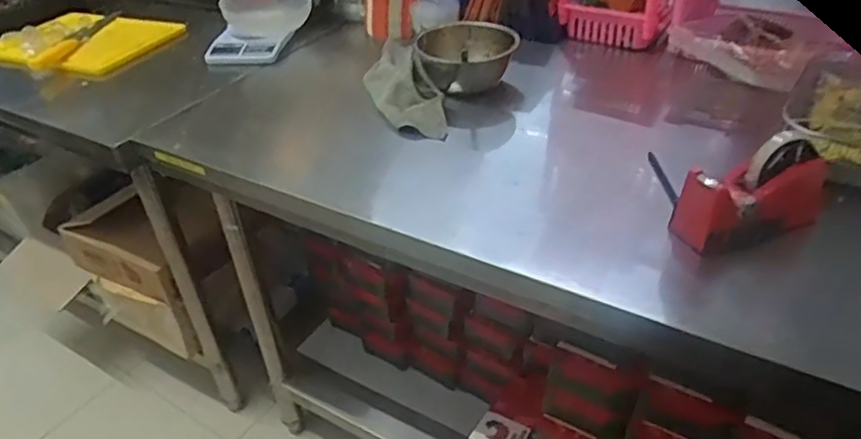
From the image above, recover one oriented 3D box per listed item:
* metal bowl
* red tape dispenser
[{"bbox_3d":[0.061,-0.269,1.077,0.158,0.075,0.190,-2,36,2],"label":"metal bowl"},{"bbox_3d":[0.350,-0.028,0.716,0.202,0.104,0.060,-11,37,-11],"label":"red tape dispenser"}]

